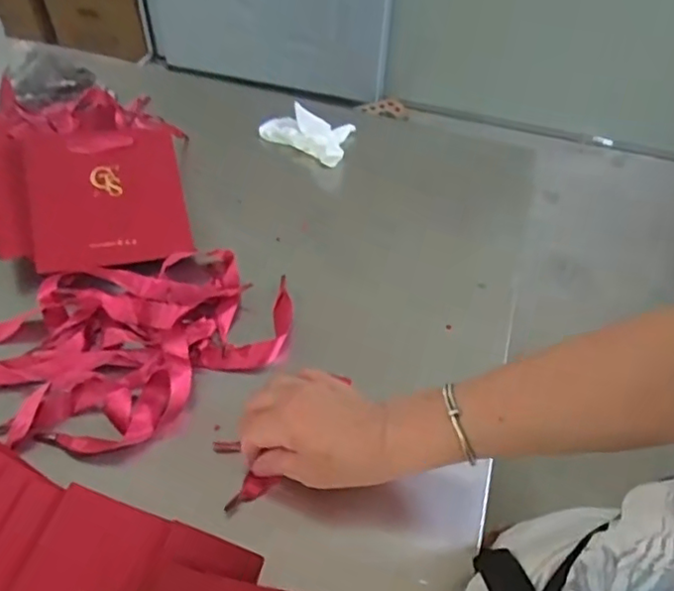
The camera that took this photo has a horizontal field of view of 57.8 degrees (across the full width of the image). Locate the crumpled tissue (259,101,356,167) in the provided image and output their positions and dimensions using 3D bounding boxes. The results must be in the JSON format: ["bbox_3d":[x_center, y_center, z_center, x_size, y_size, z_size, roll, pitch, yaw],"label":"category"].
[{"bbox_3d":[-0.028,-0.195,0.723,0.106,0.023,0.070,29,54,20],"label":"crumpled tissue"}]

